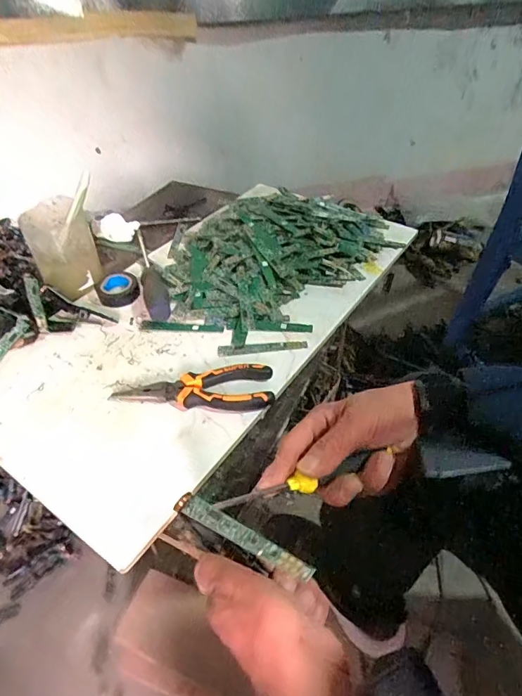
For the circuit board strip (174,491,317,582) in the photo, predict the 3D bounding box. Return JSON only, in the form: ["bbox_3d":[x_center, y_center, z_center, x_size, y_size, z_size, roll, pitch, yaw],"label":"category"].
[{"bbox_3d":[-0.014,0.121,0.288,0.110,0.004,0.015,14,42,35],"label":"circuit board strip"}]

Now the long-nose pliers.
[{"bbox_3d":[-0.069,0.040,0.453,0.158,0.026,0.050,-1,43,1],"label":"long-nose pliers"}]

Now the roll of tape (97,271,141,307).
[{"bbox_3d":[-0.185,-0.078,0.574,0.052,0.025,0.052,-1,43,1],"label":"roll of tape"}]

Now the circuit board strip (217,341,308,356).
[{"bbox_3d":[0.002,0.001,0.498,0.100,0.008,0.015,-4,43,-2],"label":"circuit board strip"}]

